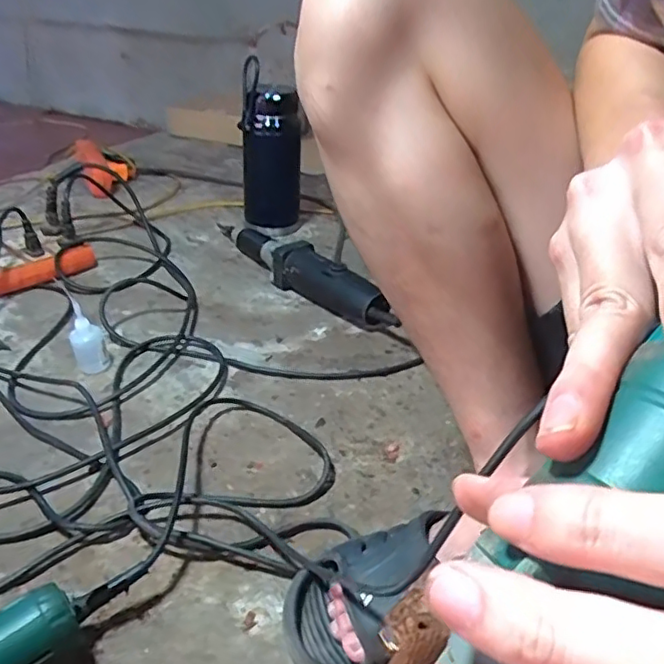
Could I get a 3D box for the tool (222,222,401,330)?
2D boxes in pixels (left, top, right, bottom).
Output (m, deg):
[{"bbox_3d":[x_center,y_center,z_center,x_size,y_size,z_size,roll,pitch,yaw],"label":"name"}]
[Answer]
[{"bbox_3d":[-0.058,-0.102,0.917,0.058,0.069,0.422,-23,40,-35],"label":"tool"}]

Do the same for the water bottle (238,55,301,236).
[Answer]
[{"bbox_3d":[-0.102,-0.306,1.018,0.080,0.266,0.082,9,31,10],"label":"water bottle"}]

